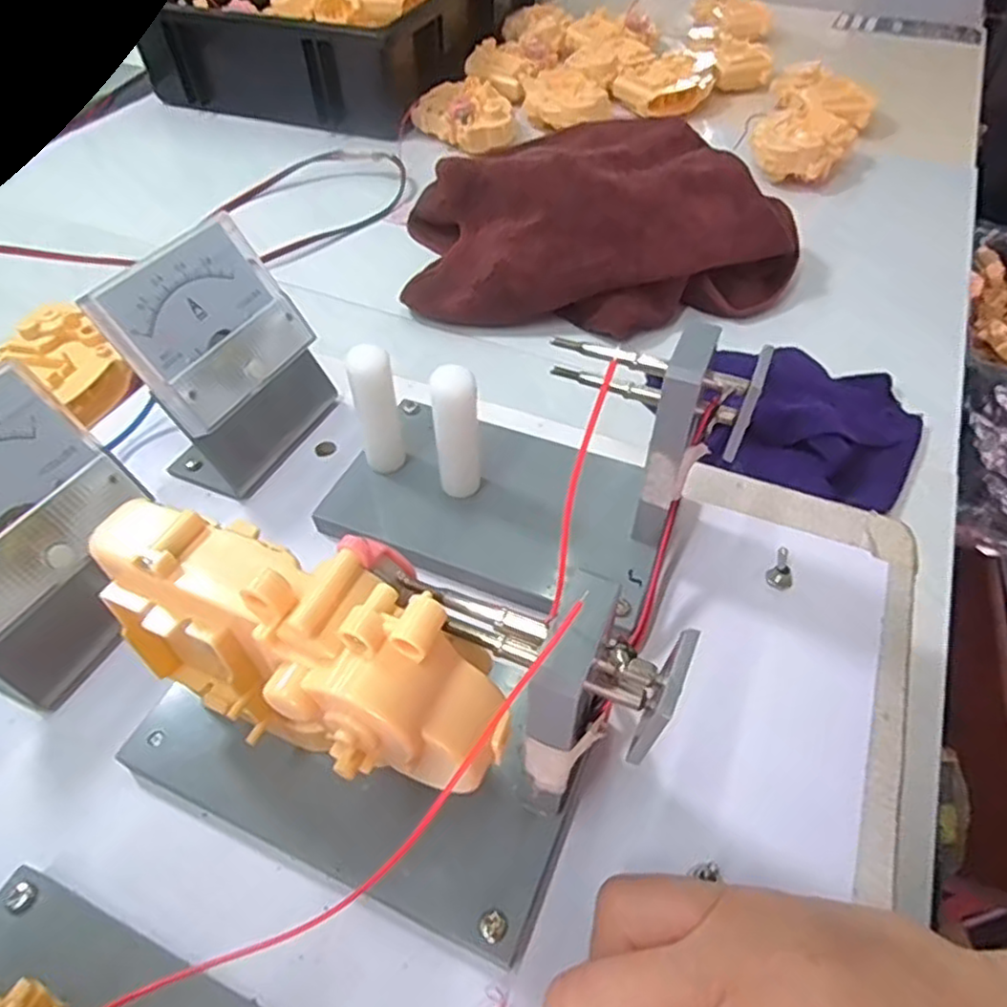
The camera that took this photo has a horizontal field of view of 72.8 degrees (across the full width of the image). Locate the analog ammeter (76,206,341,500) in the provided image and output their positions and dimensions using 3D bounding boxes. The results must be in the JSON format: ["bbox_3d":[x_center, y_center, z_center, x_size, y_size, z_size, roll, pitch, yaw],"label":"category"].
[{"bbox_3d":[-0.101,-0.053,0.255,0.044,0.076,0.068,25,54,20],"label":"analog ammeter"}]

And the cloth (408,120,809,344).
[{"bbox_3d":[0.055,-0.194,0.465,0.254,0.069,0.180,-15,51,-12],"label":"cloth"}]

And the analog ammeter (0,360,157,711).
[{"bbox_3d":[-0.140,0.010,0.201,0.040,0.073,0.066,21,53,18],"label":"analog ammeter"}]

